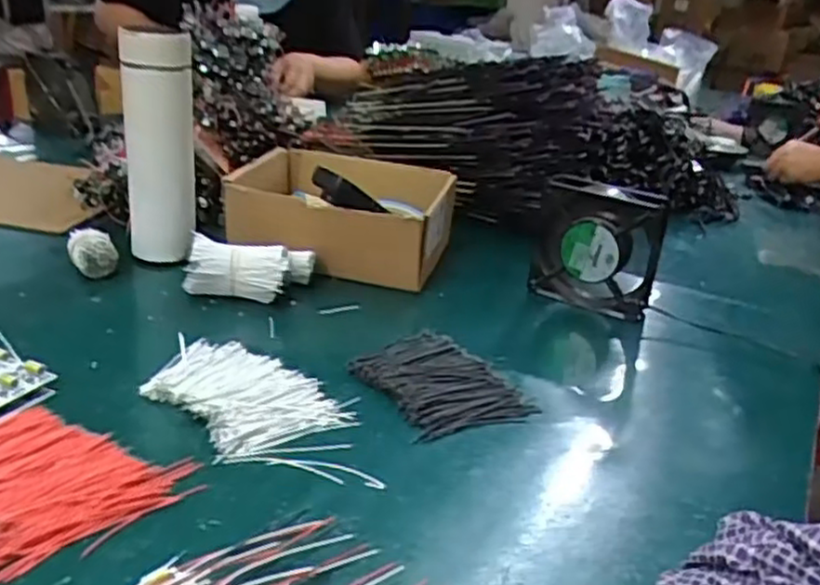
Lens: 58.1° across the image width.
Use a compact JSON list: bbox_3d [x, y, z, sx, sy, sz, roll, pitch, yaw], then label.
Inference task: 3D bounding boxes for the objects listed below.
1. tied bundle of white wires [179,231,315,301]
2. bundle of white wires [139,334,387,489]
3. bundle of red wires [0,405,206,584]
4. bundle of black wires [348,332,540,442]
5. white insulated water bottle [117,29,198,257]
[{"bbox_3d":[-0.153,-0.022,0.708,0.116,0.054,0.058,1,22,-9],"label":"tied bundle of white wires"},{"bbox_3d":[-0.109,0.080,0.532,0.216,0.014,0.100,21,27,35],"label":"bundle of white wires"},{"bbox_3d":[-0.213,0.106,0.442,0.130,0.014,0.127,24,28,39],"label":"bundle of red wires"},{"bbox_3d":[0.023,0.069,0.580,0.101,0.018,0.120,-8,25,-29],"label":"bundle of black wires"},{"bbox_3d":[-0.261,-0.147,0.778,0.071,0.231,0.070,-3,23,-18],"label":"white insulated water bottle"}]

